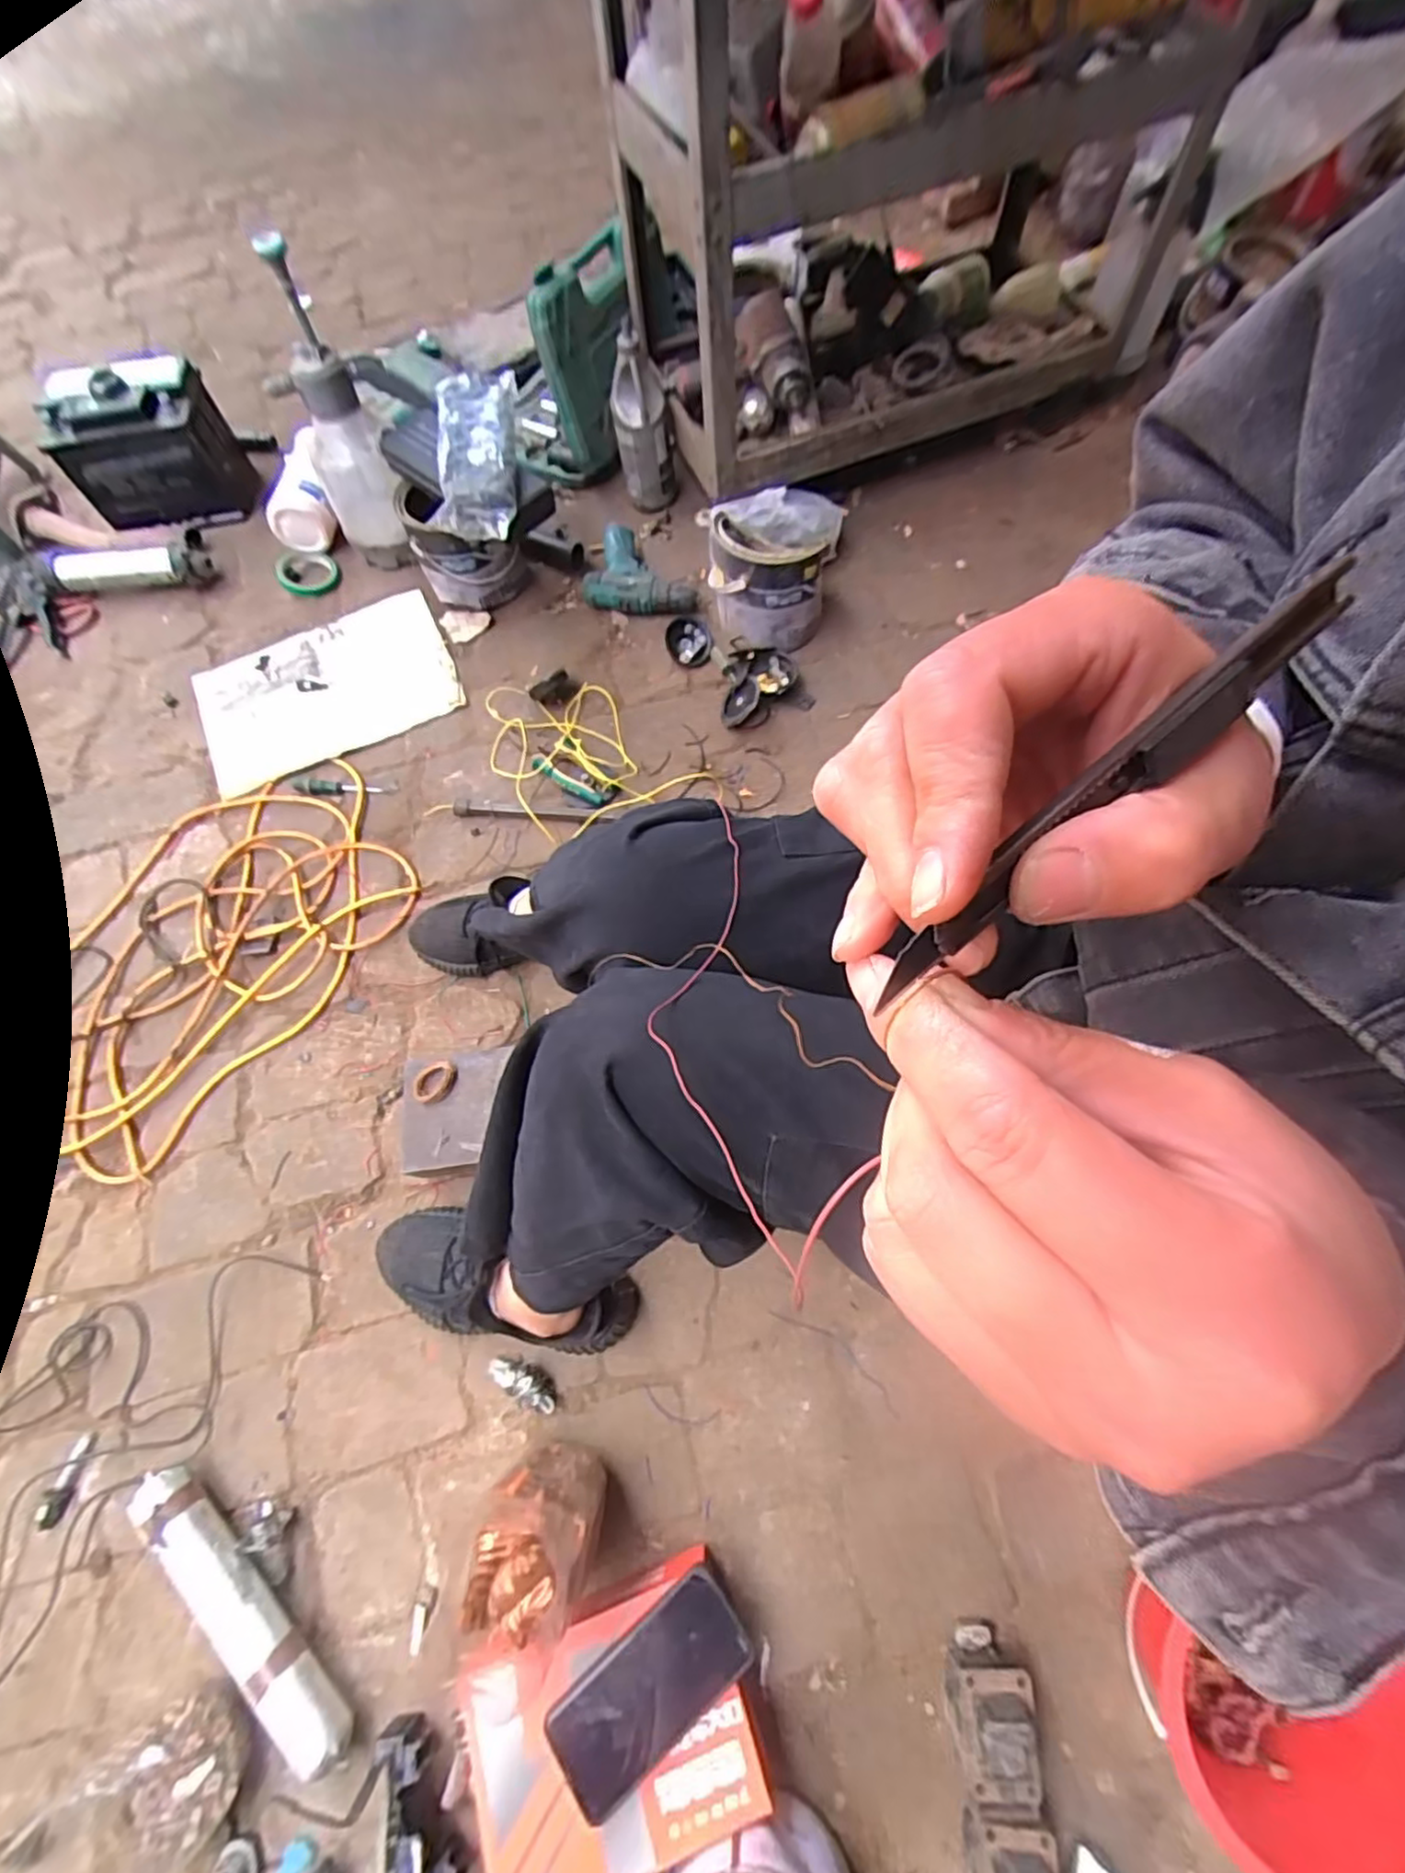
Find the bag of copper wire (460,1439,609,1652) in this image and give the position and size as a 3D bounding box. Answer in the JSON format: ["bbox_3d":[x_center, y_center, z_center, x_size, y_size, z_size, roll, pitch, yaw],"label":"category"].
[{"bbox_3d":[-0.132,0.498,0.577,0.091,0.147,0.101,4,66,5],"label":"bag of copper wire"}]

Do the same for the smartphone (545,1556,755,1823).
[{"bbox_3d":[-0.040,0.591,0.543,0.160,0.012,0.078,-35,69,-12],"label":"smartphone"}]

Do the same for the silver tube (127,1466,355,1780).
[{"bbox_3d":[-0.403,0.586,0.605,0.278,0.047,0.048,38,74,17],"label":"silver tube"}]

